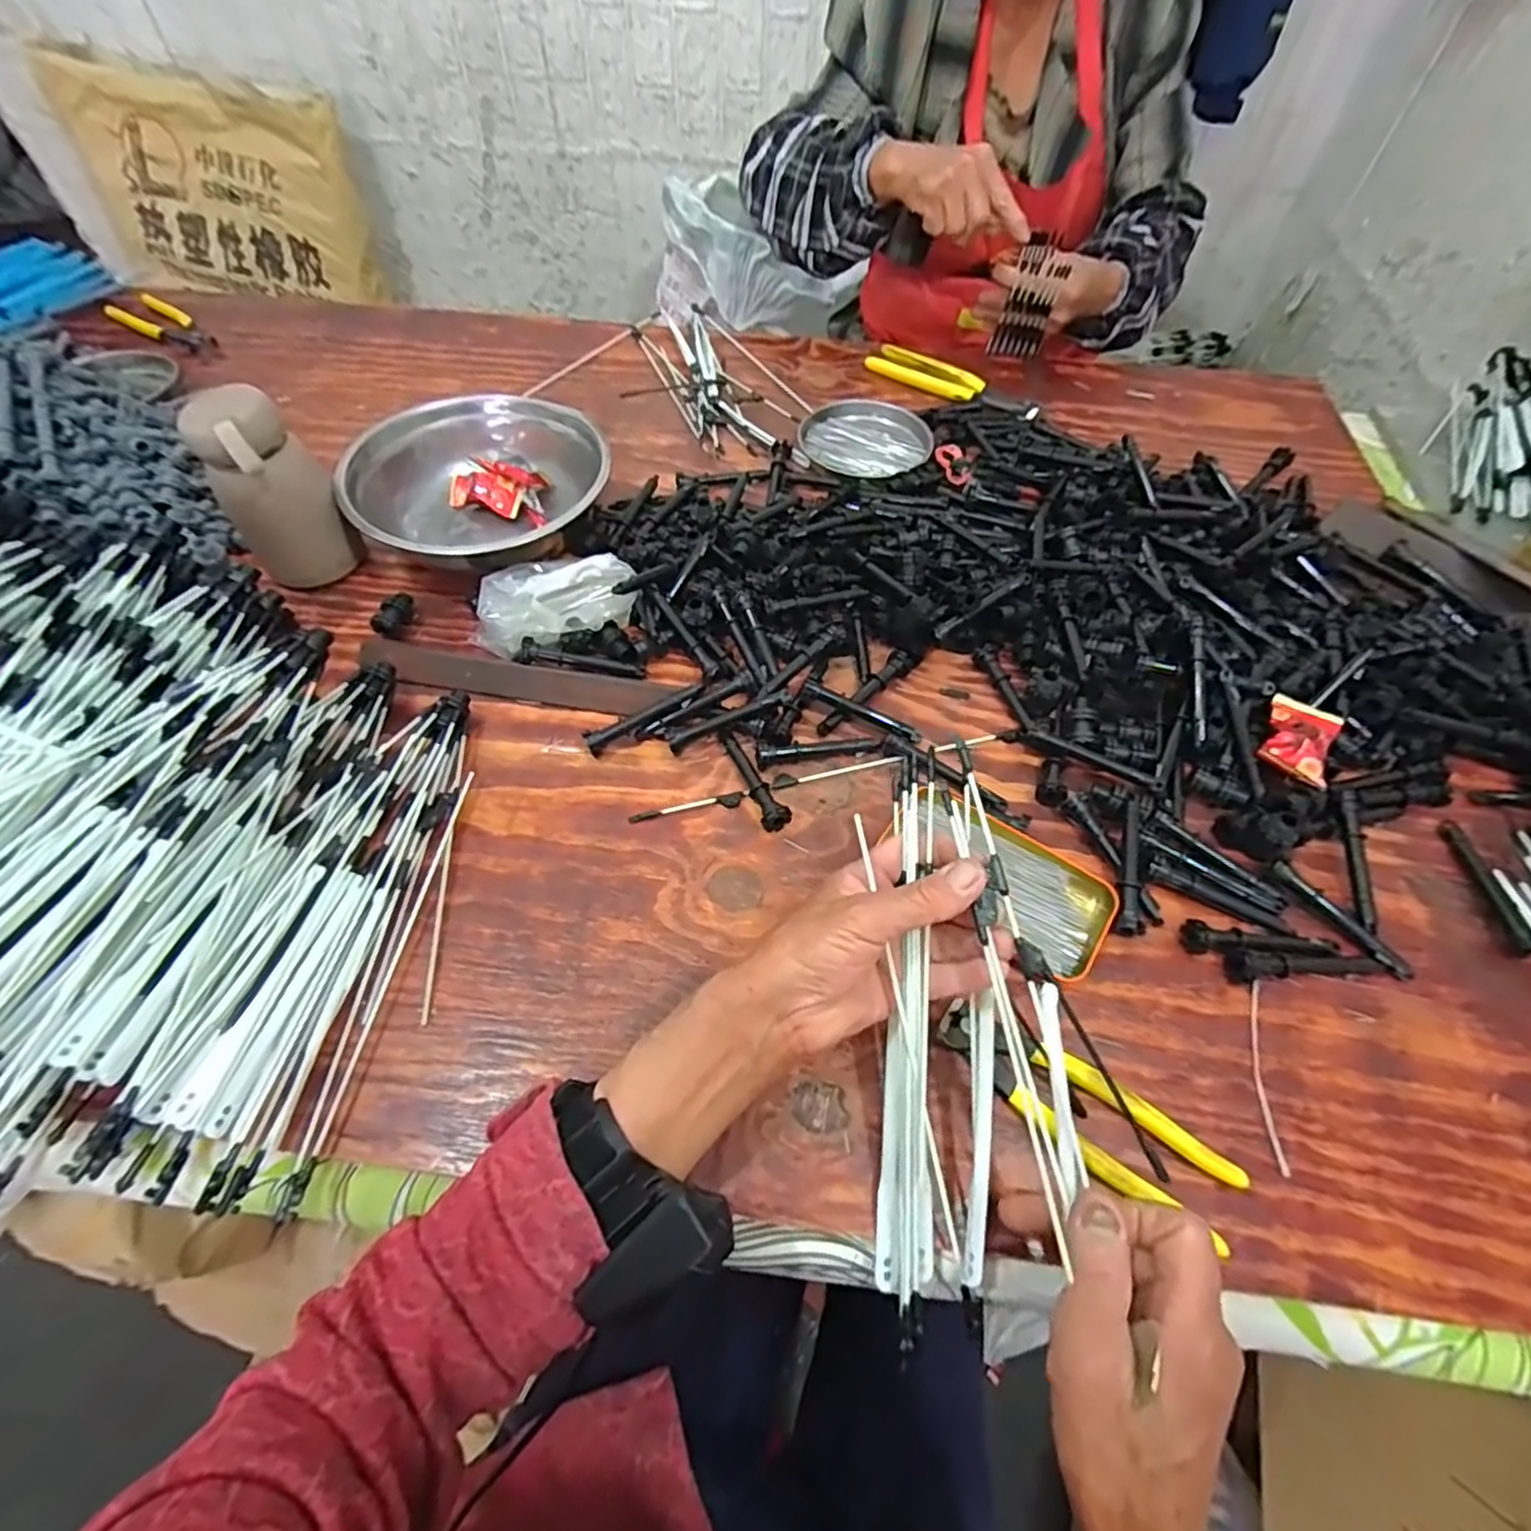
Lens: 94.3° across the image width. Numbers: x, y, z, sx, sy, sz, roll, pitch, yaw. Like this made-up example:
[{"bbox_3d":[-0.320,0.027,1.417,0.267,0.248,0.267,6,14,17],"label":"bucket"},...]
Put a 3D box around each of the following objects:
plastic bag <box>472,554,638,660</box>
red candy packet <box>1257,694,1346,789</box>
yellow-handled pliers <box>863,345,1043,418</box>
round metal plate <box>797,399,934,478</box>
[{"bbox_3d":[-0.168,-0.126,0.562,0.121,0.041,0.072,0,56,-1],"label":"plastic bag"},{"bbox_3d":[0.375,-0.019,0.497,0.045,0.010,0.068,31,61,18],"label":"red candy packet"},{"bbox_3d":[0.209,-0.433,0.801,0.208,0.020,0.042,36,62,20],"label":"yellow-handled pliers"},{"bbox_3d":[0.103,-0.339,0.737,0.124,0.025,0.124,1,56,-1],"label":"round metal plate"}]

